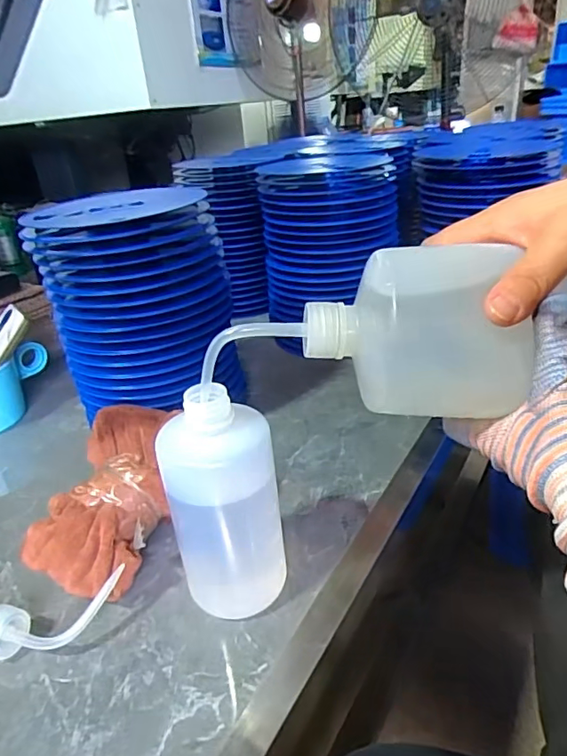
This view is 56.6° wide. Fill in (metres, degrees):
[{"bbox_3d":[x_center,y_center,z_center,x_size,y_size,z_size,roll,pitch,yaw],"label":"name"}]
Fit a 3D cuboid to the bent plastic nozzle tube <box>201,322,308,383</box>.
[{"bbox_3d":[-0.023,-0.019,0.300,0.073,0.026,0.010,-22,22,22],"label":"bent plastic nozzle tube"}]

